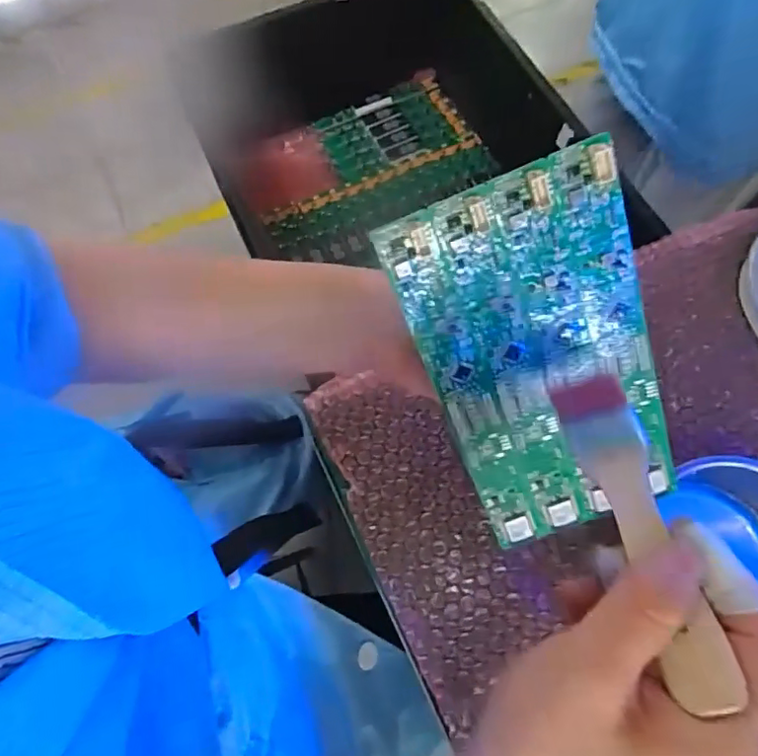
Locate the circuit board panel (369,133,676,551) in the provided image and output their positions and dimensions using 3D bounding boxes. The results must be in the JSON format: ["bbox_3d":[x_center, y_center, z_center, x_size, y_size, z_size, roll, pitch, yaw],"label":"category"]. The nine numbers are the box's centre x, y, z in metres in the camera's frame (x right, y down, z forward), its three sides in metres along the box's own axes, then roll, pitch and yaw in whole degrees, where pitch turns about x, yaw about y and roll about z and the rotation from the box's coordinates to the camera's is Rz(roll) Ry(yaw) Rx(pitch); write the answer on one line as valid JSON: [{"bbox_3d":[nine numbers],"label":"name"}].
[{"bbox_3d":[0.081,0.001,0.279,0.100,0.196,0.006,-22,29,7],"label":"circuit board panel"}]

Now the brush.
[{"bbox_3d":[0.098,0.050,0.222,0.031,0.013,0.141,-2,41,0],"label":"brush"}]

